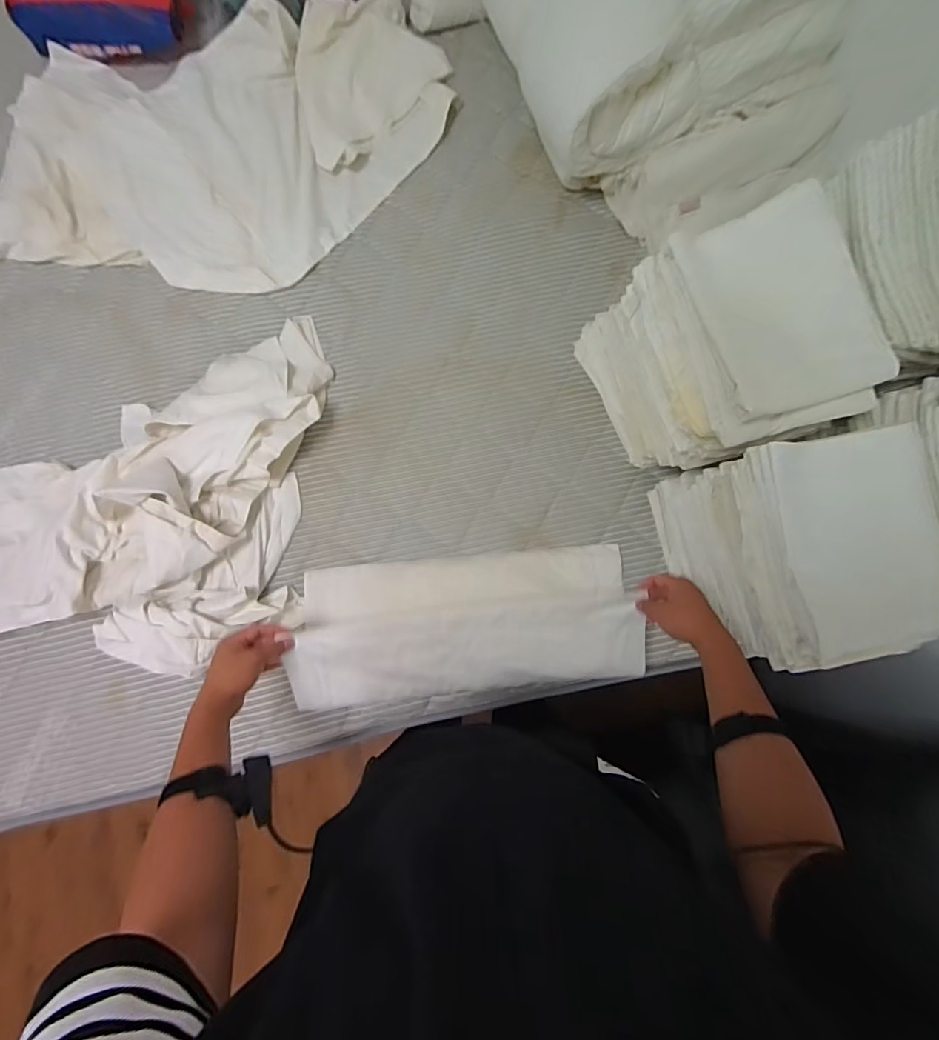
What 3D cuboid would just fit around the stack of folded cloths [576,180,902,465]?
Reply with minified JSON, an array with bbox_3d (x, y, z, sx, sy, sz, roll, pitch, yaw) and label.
[{"bbox_3d":[0.363,-0.254,0.780,0.212,0.353,0.344,-22,80,-4],"label":"stack of folded cloths"}]

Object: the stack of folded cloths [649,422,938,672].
[{"bbox_3d":[0.480,0.043,0.739,0.258,0.305,0.297,-11,80,-2],"label":"stack of folded cloths"}]

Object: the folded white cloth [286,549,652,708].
[{"bbox_3d":[-0.003,0.160,0.792,0.518,0.125,0.209,-6,80,-4],"label":"folded white cloth"}]

